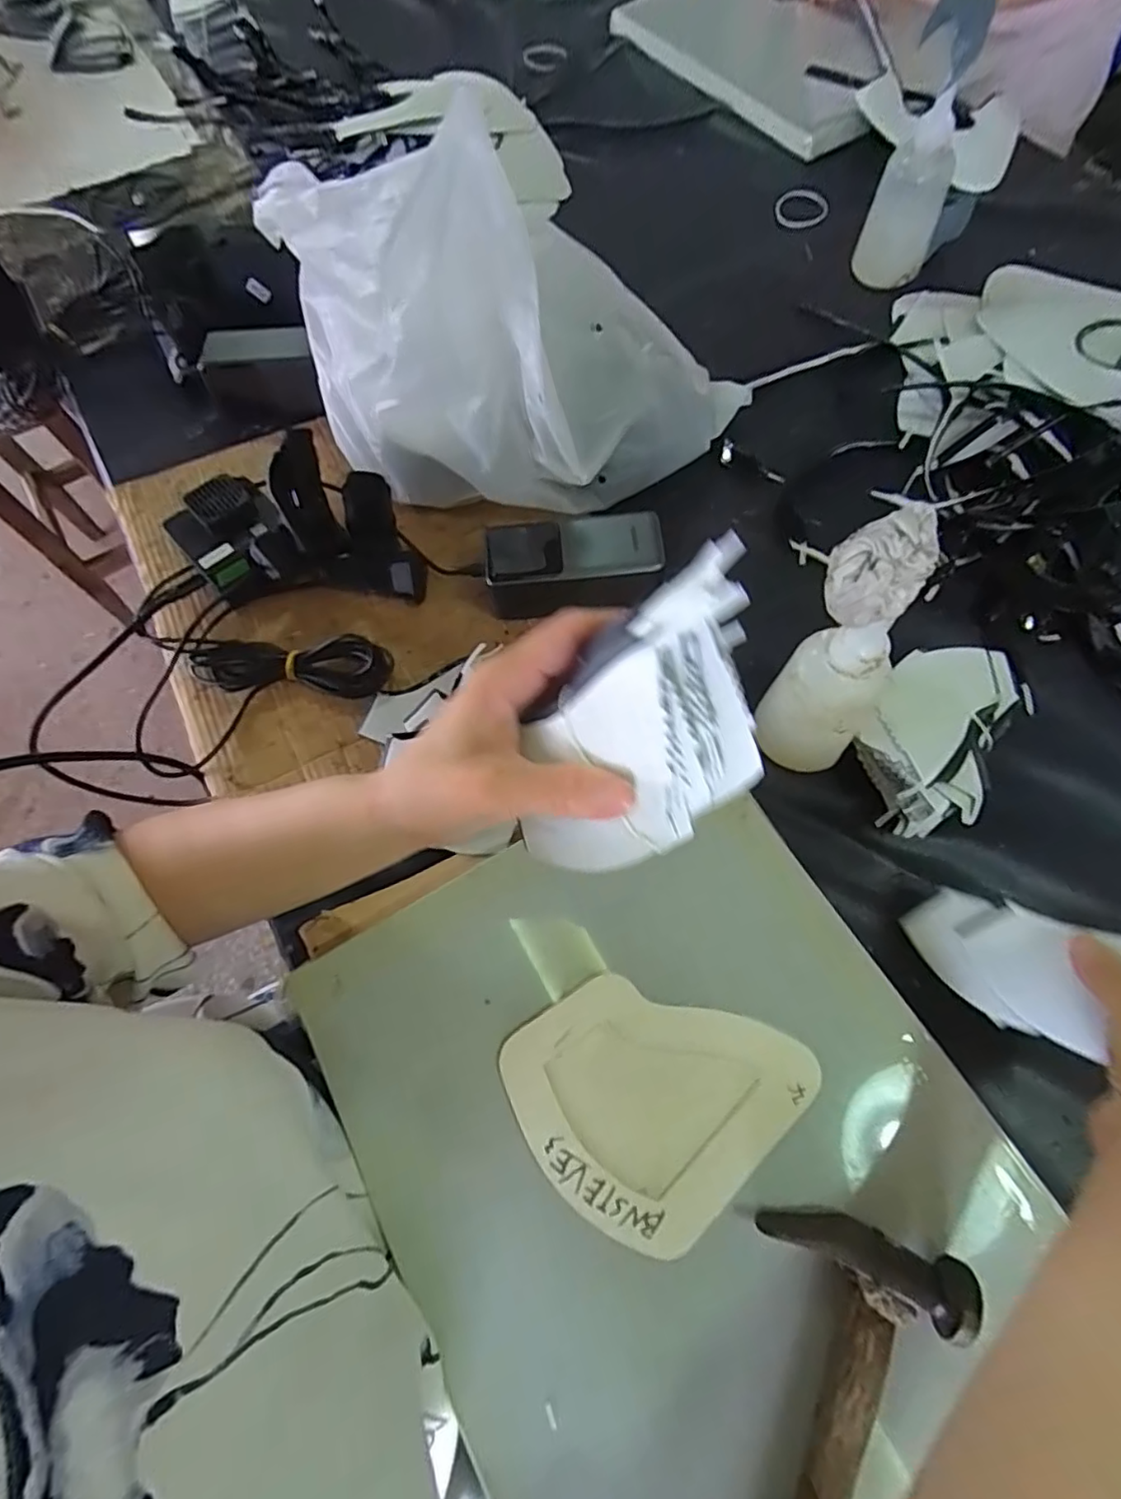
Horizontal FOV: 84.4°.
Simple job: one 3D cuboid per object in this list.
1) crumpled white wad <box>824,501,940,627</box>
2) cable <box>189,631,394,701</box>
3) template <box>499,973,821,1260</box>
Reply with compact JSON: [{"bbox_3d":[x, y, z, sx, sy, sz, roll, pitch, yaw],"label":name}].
[{"bbox_3d":[0.147,-0.083,0.283,0.039,0.039,0.039,-1,68,3],"label":"crumpled white wad"},{"bbox_3d":[-0.200,-0.062,0.461,0.146,0.027,0.038,2,68,4],"label":"cable"},{"bbox_3d":[0.047,0.172,0.321,0.128,0.006,0.121,-42,71,-14],"label":"template"}]

